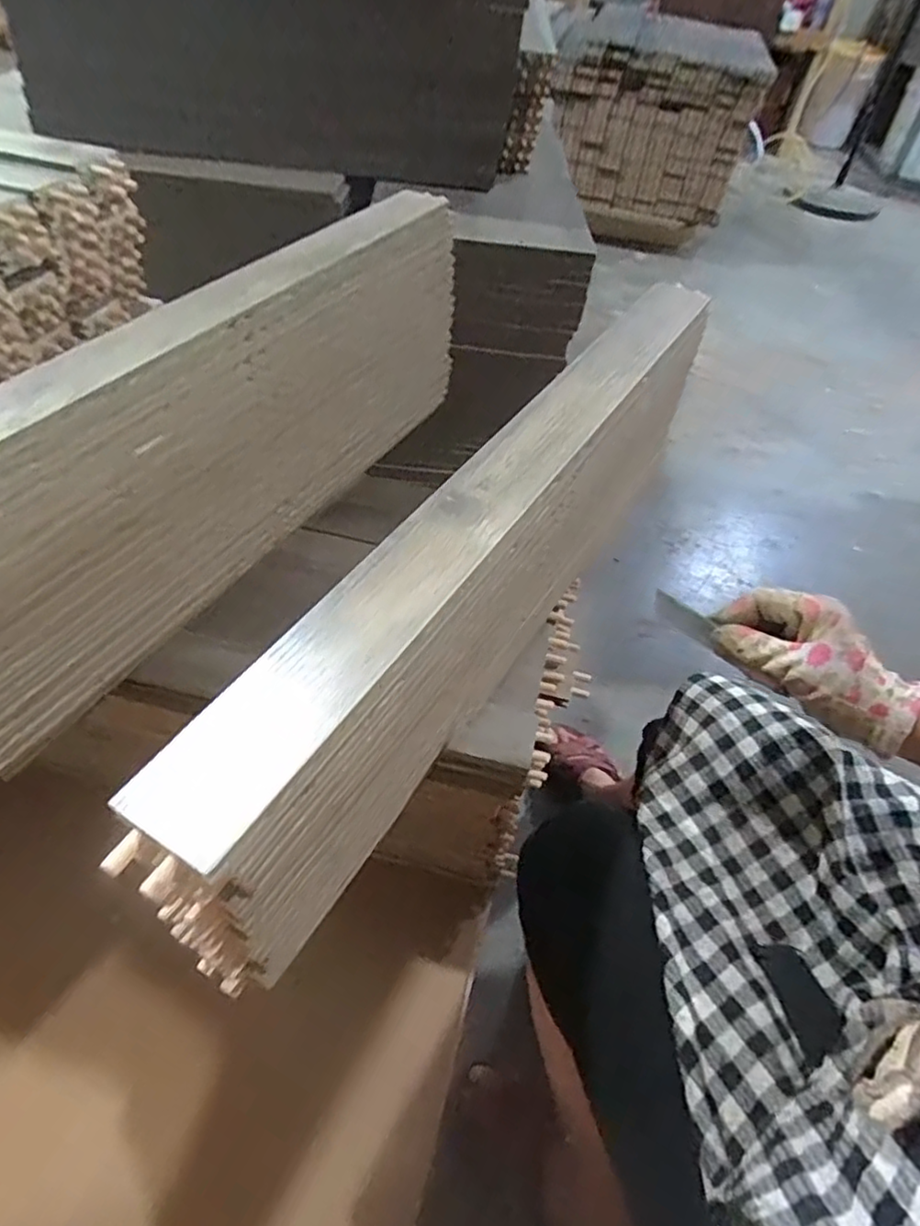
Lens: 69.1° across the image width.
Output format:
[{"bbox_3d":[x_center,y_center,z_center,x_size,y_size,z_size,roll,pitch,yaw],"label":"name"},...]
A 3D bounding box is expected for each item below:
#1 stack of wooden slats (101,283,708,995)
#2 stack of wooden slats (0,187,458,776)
[{"bbox_3d":[0.028,-0.030,0.515,0.054,0.216,0.636,29,53,17],"label":"stack of wooden slats"},{"bbox_3d":[-0.195,-0.162,0.608,0.066,0.260,0.676,27,53,16],"label":"stack of wooden slats"}]

